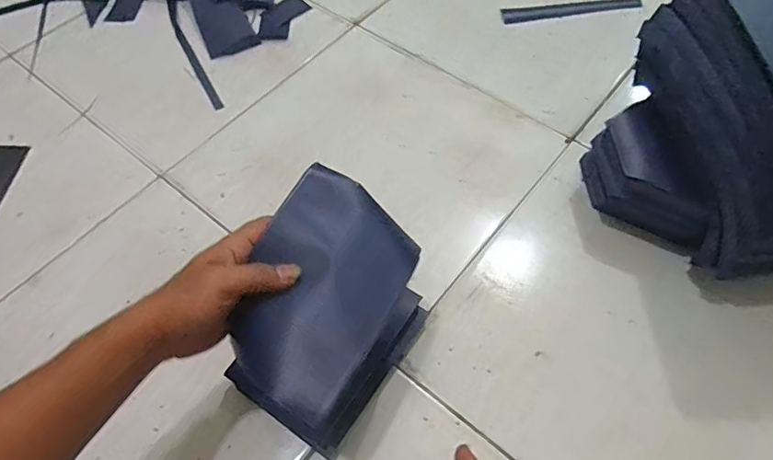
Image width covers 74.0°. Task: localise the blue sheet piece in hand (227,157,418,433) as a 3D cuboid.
[{"bbox_3d":[-0.054,0.046,0.420,0.118,0.028,0.179,28,73,10],"label":"blue sheet piece in hand"}]

